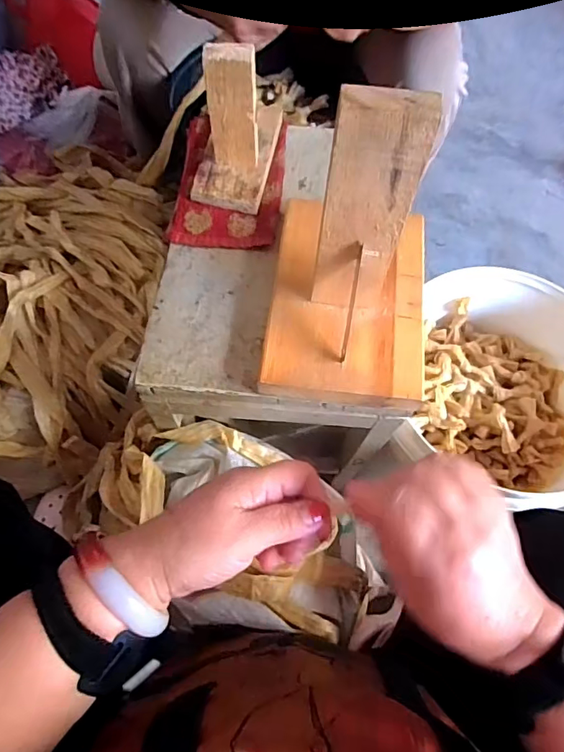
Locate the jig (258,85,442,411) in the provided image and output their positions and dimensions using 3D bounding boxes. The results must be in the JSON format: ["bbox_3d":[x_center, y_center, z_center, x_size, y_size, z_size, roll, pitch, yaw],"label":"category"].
[{"bbox_3d":[0.065,-0.108,0.359,0.135,0.201,0.195,8,66,1],"label":"jig"}]

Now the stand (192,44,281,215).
[{"bbox_3d":[-0.041,-0.268,0.475,0.077,0.130,0.149,13,66,3],"label":"stand"}]

